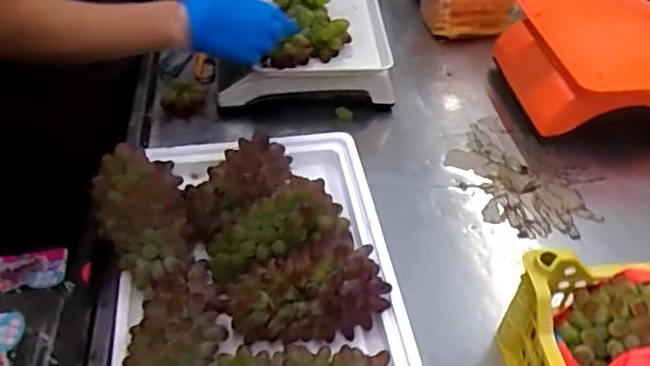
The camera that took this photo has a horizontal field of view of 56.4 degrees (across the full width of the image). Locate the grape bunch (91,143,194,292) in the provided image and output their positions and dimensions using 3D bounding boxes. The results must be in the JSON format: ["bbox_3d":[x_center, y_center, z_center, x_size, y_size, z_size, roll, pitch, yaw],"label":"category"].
[{"bbox_3d":[-0.201,0.031,0.663,0.094,0.055,0.173,-14,46,-17],"label":"grape bunch"}]

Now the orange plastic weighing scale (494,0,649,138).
[{"bbox_3d":[0.437,-0.188,0.954,0.298,0.122,0.283,-3,44,-7],"label":"orange plastic weighing scale"}]

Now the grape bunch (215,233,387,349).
[{"bbox_3d":[-0.018,0.112,0.634,0.169,0.076,0.089,-12,46,-15],"label":"grape bunch"}]

